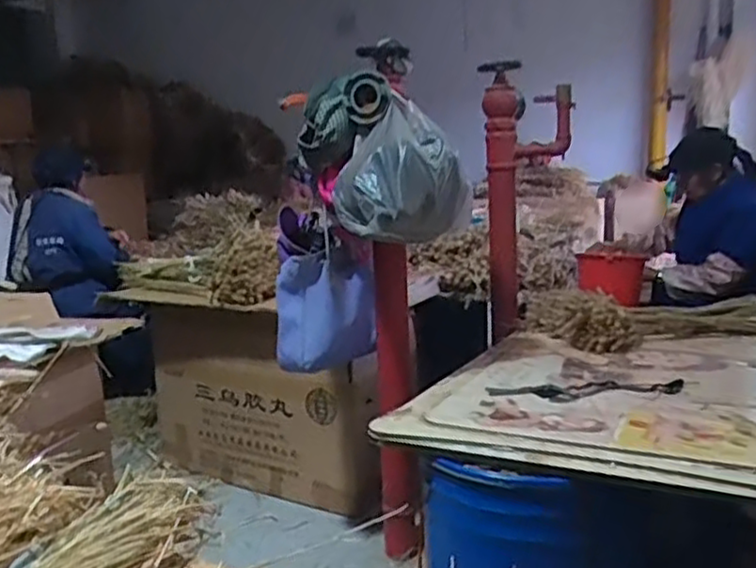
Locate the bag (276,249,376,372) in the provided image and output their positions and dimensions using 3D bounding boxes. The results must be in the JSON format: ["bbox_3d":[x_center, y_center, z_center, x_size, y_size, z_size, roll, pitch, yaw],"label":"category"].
[{"bbox_3d":[-0.119,0.060,1.631,0.134,0.247,0.212,7,13,42],"label":"bag"}]

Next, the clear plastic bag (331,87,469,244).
[{"bbox_3d":[0.028,-0.216,1.409,0.216,0.252,0.171,4,11,28],"label":"clear plastic bag"}]

